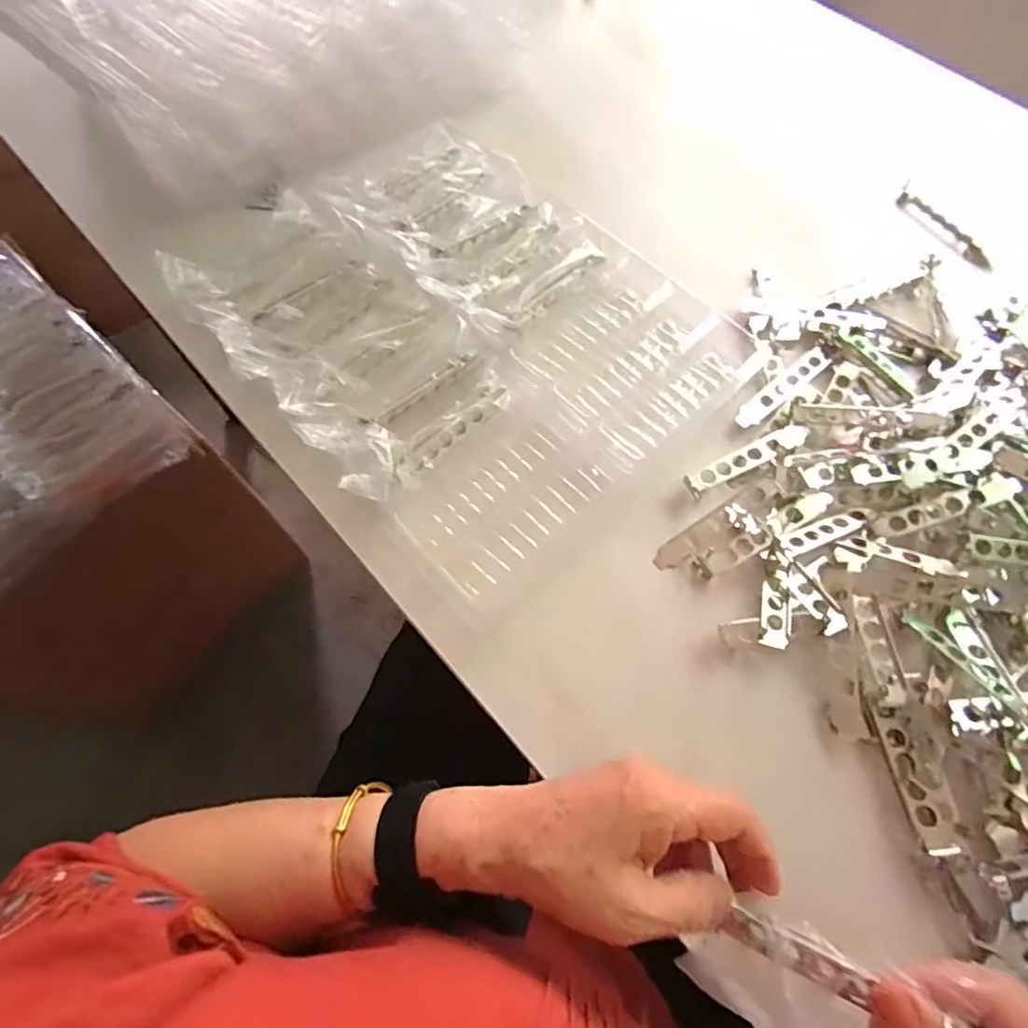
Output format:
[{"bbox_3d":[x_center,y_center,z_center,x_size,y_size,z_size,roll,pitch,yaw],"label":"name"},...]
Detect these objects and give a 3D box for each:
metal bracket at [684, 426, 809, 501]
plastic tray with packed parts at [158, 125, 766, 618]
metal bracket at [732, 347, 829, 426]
[{"bbox_3d":[0.190,-0.046,0.470,0.116,0.011,0.020,-25,69,-11],"label":"metal bracket"},{"bbox_3d":[-0.043,-0.171,0.510,0.359,0.049,0.420,-40,77,-17],"label":"plastic tray with packed parts"},{"bbox_3d":[0.235,-0.110,0.502,0.112,0.004,0.021,-37,72,-15],"label":"metal bracket"}]

